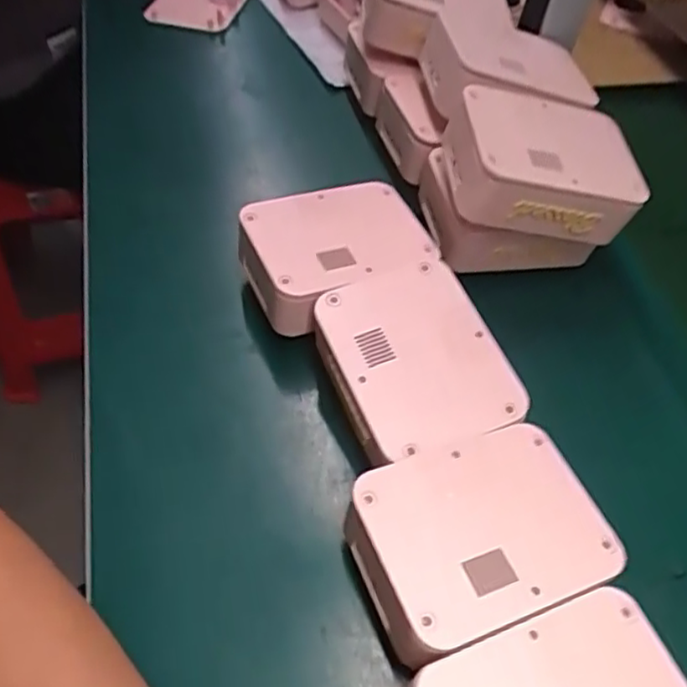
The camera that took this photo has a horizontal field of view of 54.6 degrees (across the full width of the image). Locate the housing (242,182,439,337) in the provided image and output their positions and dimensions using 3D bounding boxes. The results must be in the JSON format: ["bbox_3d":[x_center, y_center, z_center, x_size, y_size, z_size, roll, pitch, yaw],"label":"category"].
[{"bbox_3d":[-0.007,-0.071,0.496,0.131,0.042,0.113,-22,57,-20],"label":"housing"}]

